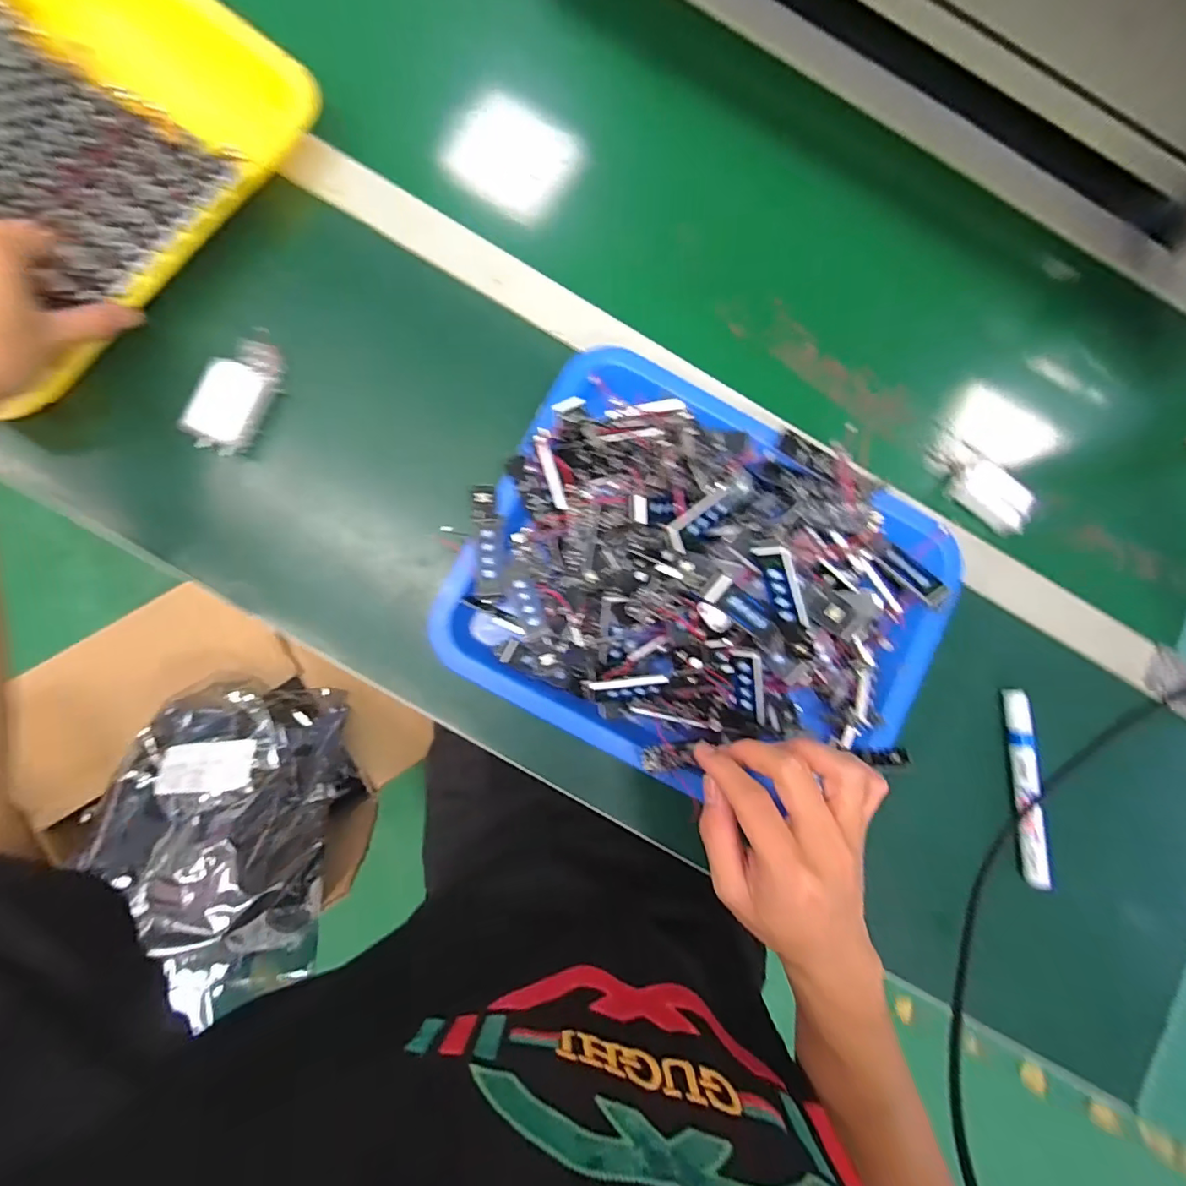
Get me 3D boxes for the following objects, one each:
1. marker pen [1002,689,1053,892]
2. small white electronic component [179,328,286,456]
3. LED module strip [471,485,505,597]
[{"bbox_3d":[0.334,0.150,0.418,0.011,0.015,0.146,-3,84,-7],"label":"marker pen"},{"bbox_3d":[-0.252,-0.143,0.387,0.040,0.018,0.090,24,82,-3],"label":"small white electronic component"},{"bbox_3d":[-0.072,-0.036,0.373,0.019,0.009,0.076,-5,84,-7],"label":"LED module strip"}]

